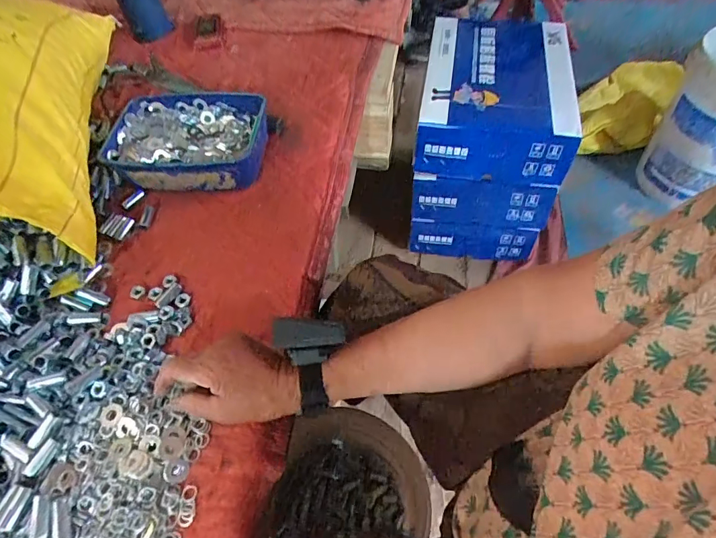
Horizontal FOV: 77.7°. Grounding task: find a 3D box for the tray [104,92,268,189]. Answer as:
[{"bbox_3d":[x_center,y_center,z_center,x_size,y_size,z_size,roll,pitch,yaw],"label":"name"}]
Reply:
[{"bbox_3d":[-0.229,-0.179,0.626,0.206,0.060,0.155,6,55,8],"label":"tray"}]

